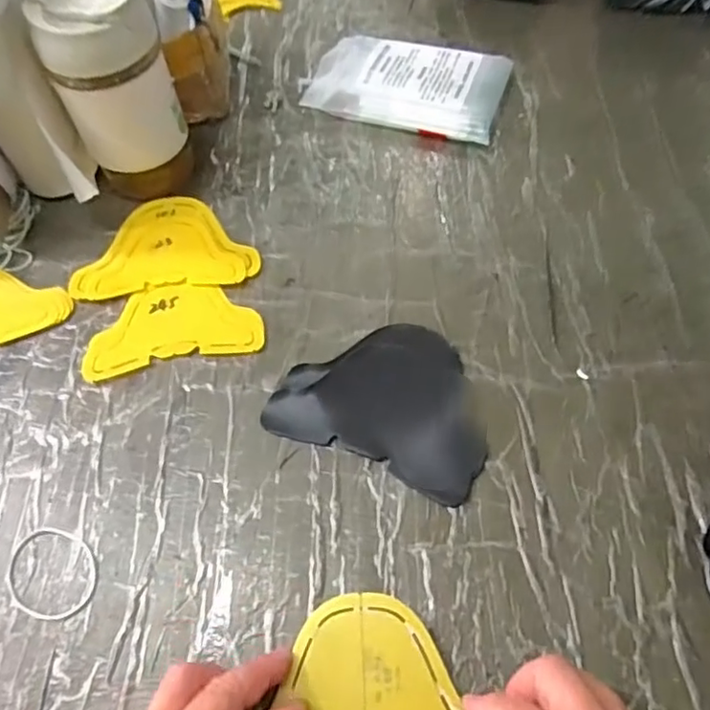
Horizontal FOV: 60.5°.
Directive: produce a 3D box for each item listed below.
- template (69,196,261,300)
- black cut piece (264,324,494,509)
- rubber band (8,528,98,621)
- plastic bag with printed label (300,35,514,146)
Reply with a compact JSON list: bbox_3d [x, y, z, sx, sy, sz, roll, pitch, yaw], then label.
[{"bbox_3d":[-0.153,-0.091,0.501,0.142,0.006,0.096,-6,58,1],"label":"template"},{"bbox_3d":[0.025,0.025,0.415,0.140,0.009,0.109,19,61,16],"label":"black cut piece"},{"bbox_3d":[-0.182,0.131,0.364,0.060,0.004,0.047,19,61,16],"label":"rubber band"},{"bbox_3d":[0.048,-0.253,0.574,0.178,0.030,0.099,15,60,13],"label":"plastic bag with printed label"}]

